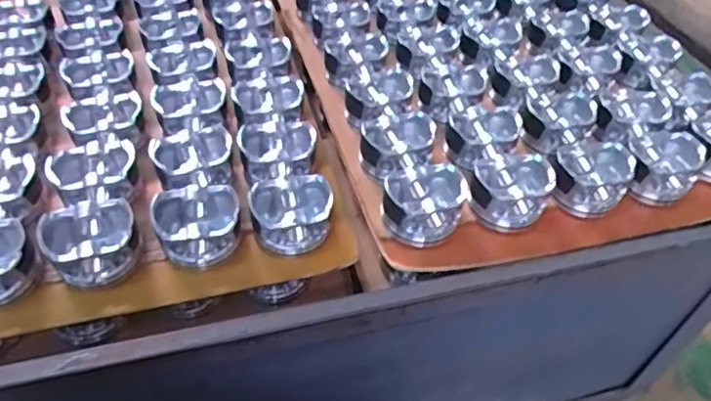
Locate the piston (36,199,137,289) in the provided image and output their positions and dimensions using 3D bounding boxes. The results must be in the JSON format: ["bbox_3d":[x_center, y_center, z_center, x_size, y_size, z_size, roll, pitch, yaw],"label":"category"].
[{"bbox_3d":[-0.249,0.040,0.546,0.083,0.048,0.065,-14,49,-16],"label":"piston"}]

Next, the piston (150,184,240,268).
[{"bbox_3d":[-0.155,0.022,0.567,0.080,0.047,0.067,-14,49,-16],"label":"piston"}]

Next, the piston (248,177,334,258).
[{"bbox_3d":[-0.065,0.013,0.585,0.081,0.050,0.066,-2,47,-6],"label":"piston"}]

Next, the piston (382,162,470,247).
[{"bbox_3d":[0.070,0.004,0.597,0.083,0.064,0.070,-3,47,-6],"label":"piston"}]

